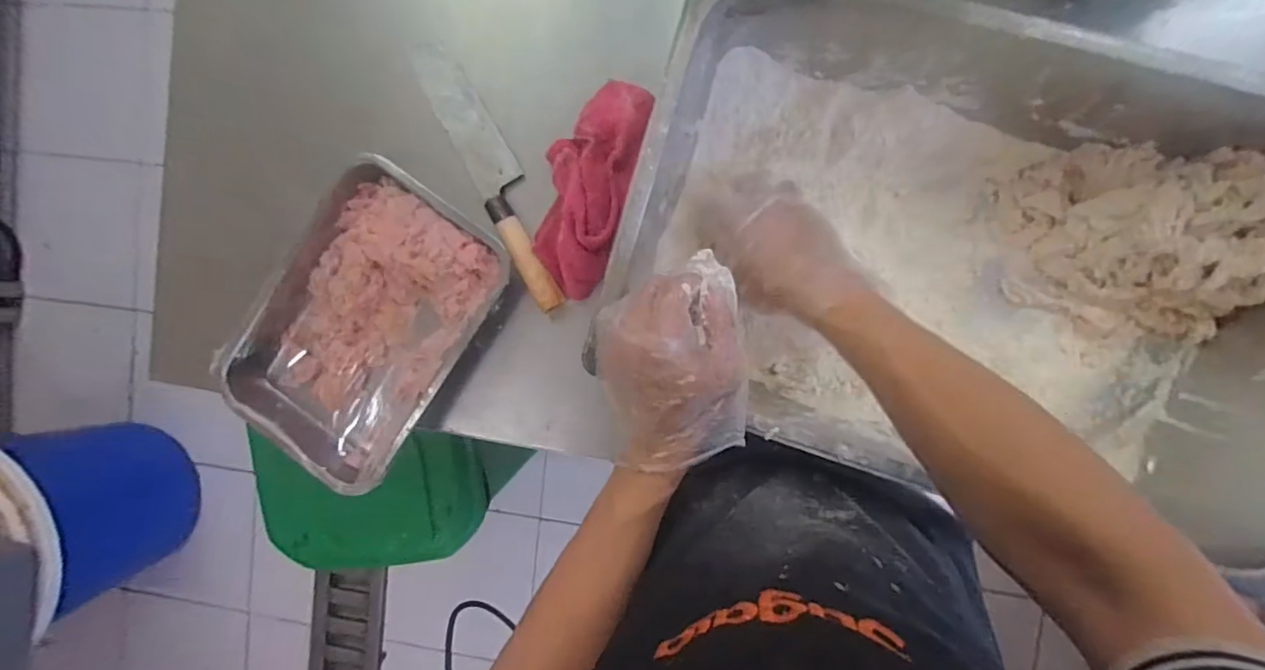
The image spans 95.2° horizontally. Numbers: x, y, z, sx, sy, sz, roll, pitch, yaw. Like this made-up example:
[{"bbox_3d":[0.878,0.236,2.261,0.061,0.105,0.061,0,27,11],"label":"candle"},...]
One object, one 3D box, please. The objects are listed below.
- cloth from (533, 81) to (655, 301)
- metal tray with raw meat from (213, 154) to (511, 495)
[{"bbox_3d":[-0.048,-0.145,0.565,0.083,0.049,0.215,15,95,6],"label":"cloth"},{"bbox_3d":[-0.277,-0.014,0.599,0.216,0.051,0.294,35,97,4],"label":"metal tray with raw meat"}]

